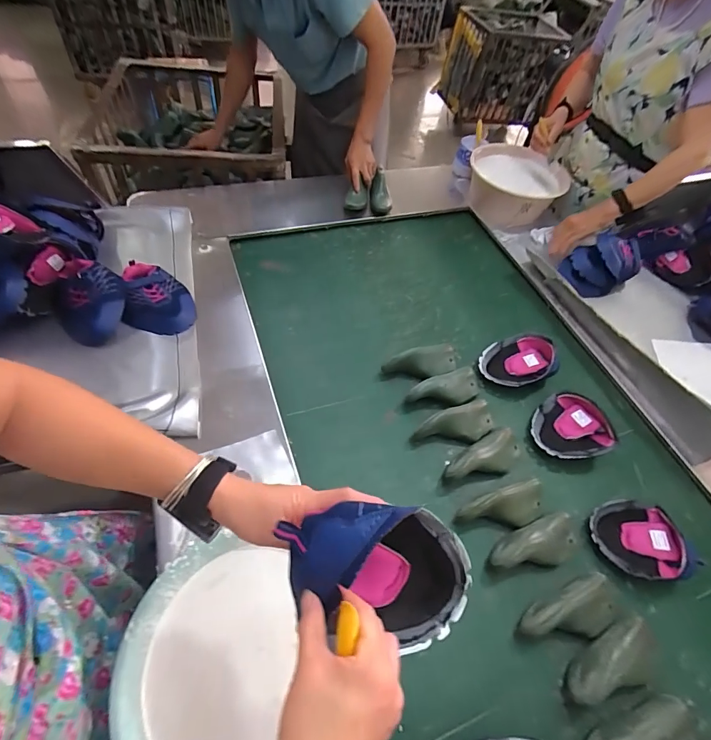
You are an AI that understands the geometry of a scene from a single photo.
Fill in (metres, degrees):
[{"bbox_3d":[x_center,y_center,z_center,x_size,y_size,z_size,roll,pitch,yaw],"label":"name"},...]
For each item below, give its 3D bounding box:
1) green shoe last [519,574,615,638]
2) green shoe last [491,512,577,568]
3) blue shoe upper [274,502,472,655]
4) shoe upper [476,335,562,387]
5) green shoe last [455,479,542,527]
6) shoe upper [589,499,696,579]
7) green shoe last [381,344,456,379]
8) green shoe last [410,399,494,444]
[{"bbox_3d":[0.350,0.404,0.659,0.164,0.057,0.081,-18,58,-17],"label":"green shoe last"},{"bbox_3d":[0.318,0.312,0.717,0.173,0.052,0.079,-13,57,-14],"label":"green shoe last"},{"bbox_3d":[0.032,0.190,0.358,0.092,0.178,0.101,-16,43,38],"label":"blue shoe upper"},{"bbox_3d":[0.378,-0.025,0.943,0.173,0.076,0.127,-7,56,-10],"label":"shoe upper"},{"bbox_3d":[0.273,0.255,0.744,0.177,0.063,0.076,-15,57,-15],"label":"green shoe last"},{"bbox_3d":[0.524,0.310,0.740,0.164,0.050,0.137,4,54,-2],"label":"shoe upper"},{"bbox_3d":[0.153,-0.013,0.906,0.169,0.047,0.065,-16,58,-16],"label":"green shoe last"},{"bbox_3d":[0.216,0.112,0.824,0.189,0.053,0.078,-22,59,-19],"label":"green shoe last"}]

